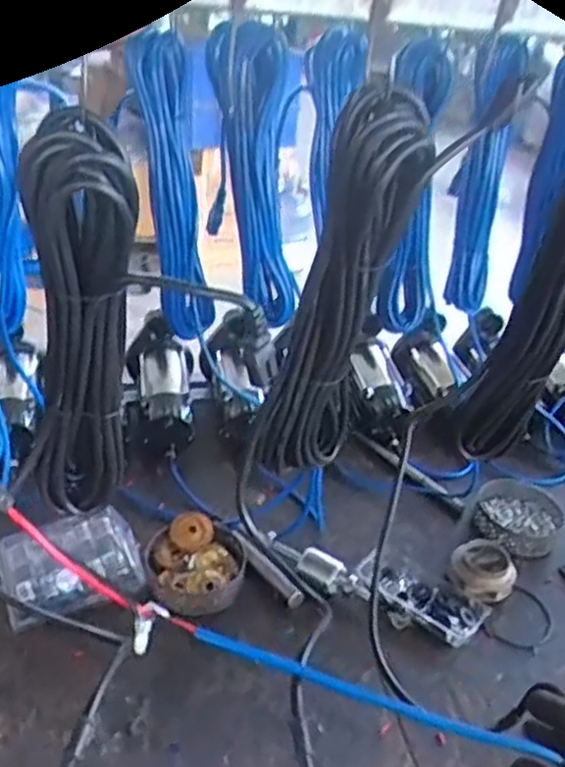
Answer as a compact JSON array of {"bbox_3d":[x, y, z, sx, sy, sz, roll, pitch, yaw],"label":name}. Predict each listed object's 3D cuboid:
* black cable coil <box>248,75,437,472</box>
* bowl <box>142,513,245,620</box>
[{"bbox_3d":[0.041,-0.059,0.618,0.088,0.337,0.071,-2,34,-16],"label":"black cable coil"},{"bbox_3d":[-0.115,0.241,1.030,0.138,0.048,0.139,5,32,-3],"label":"bowl"}]

